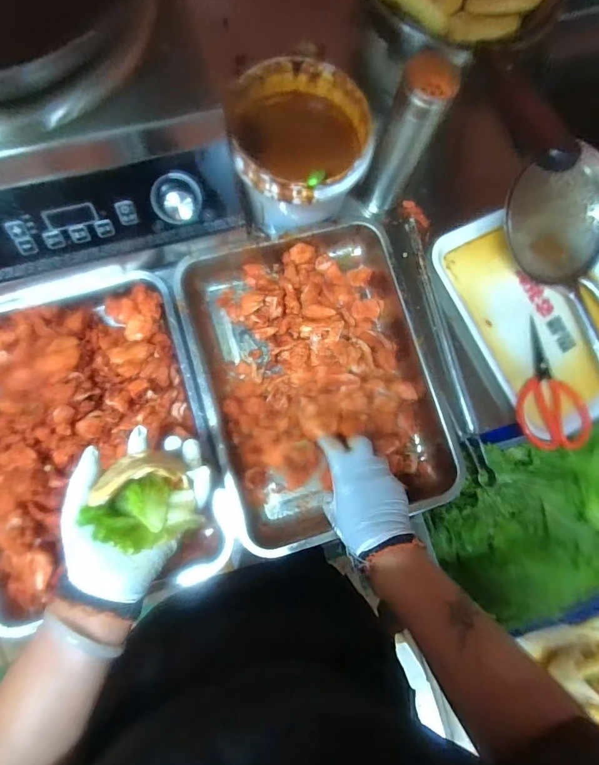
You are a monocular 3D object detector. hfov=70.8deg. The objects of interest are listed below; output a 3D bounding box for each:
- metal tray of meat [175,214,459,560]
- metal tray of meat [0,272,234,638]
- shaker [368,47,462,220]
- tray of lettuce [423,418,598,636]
[{"bbox_3d":[0.038,-0.008,0.577,0.324,0.076,0.404,-14,87,-8],"label":"metal tray of meat"},{"bbox_3d":[-0.274,0.070,0.539,0.308,0.084,0.406,-14,82,-7],"label":"metal tray of meat"},{"bbox_3d":[0.137,-0.317,0.564,0.065,0.218,0.075,5,80,-4],"label":"shaker"},{"bbox_3d":[0.384,0.196,0.627,0.345,0.100,0.265,-11,81,-6],"label":"tray of lettuce"}]

